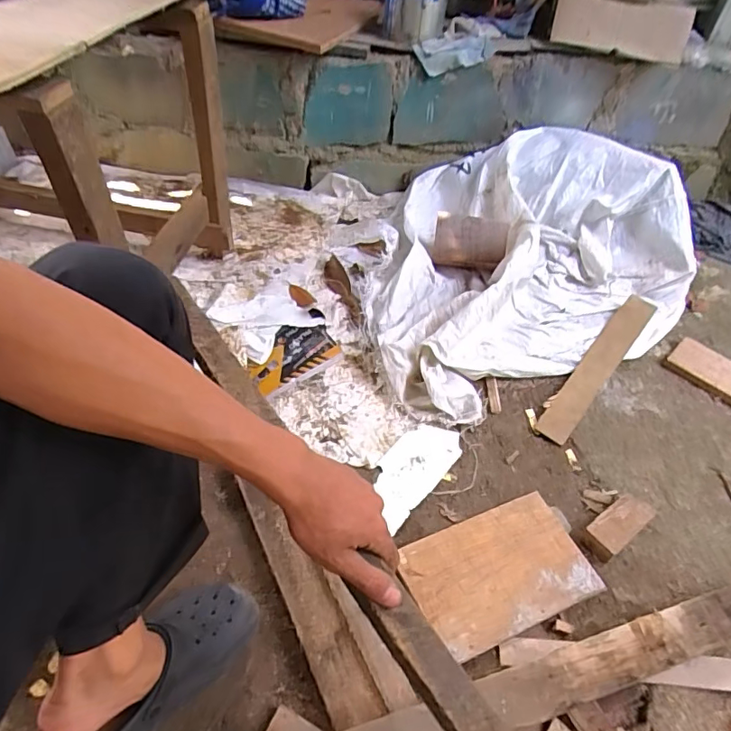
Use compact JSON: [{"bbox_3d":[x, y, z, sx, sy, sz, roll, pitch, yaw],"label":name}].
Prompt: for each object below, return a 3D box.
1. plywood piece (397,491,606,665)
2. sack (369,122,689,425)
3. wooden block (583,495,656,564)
[{"bbox_3d":[0.199,0.307,0.759,0.266,0.015,0.172,-16,51,-17],"label":"plywood piece"},{"bbox_3d":[0.311,-0.283,1.159,0.802,0.201,0.676,-20,52,-20],"label":"sack"},{"bbox_3d":[0.395,0.253,0.792,0.119,0.035,0.054,-27,55,-25],"label":"wooden block"}]

